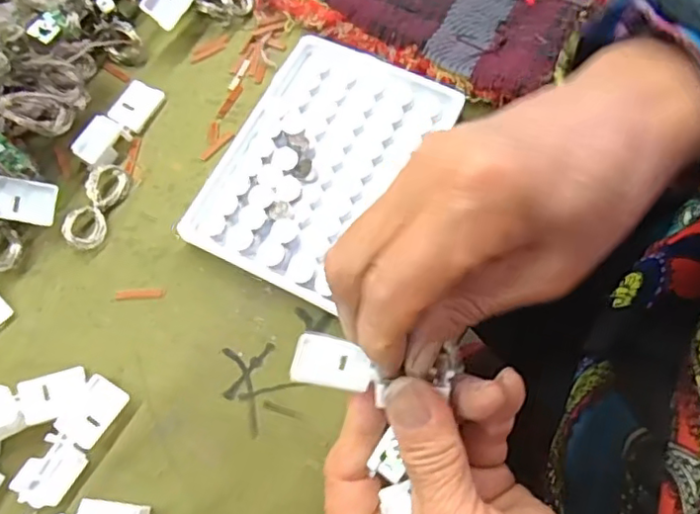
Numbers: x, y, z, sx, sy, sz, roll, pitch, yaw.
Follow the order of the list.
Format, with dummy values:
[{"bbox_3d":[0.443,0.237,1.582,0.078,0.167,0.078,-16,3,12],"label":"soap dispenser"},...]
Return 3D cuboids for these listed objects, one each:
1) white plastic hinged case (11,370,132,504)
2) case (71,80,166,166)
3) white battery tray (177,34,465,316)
[{"bbox_3d":[-0.119,0.079,0.265,0.020,0.013,0.055,28,73,12],"label":"white plastic hinged case"},{"bbox_3d":[-0.121,-0.071,0.321,0.020,0.009,0.055,29,64,9],"label":"case"},{"bbox_3d":[-0.015,-0.048,0.302,0.088,0.015,0.130,25,72,11],"label":"white battery tray"}]

